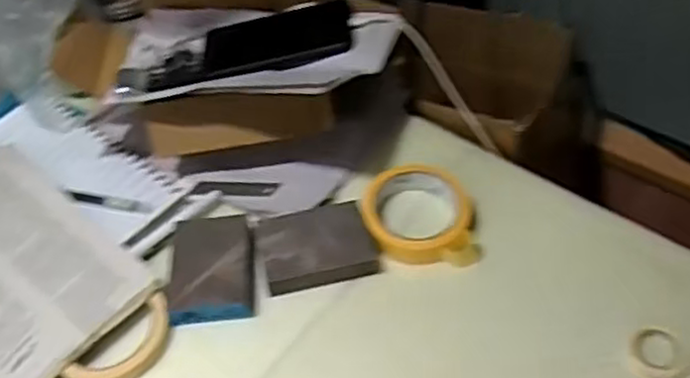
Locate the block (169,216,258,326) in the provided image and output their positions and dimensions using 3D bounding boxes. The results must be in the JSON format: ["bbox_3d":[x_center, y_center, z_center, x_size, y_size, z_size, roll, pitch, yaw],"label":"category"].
[{"bbox_3d":[-0.117,0.064,0.625,0.070,0.025,0.106,-7,50,0],"label":"block"}]

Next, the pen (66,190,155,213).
[{"bbox_3d":[-0.224,0.012,0.674,0.085,0.005,0.012,7,52,11],"label":"pen"}]

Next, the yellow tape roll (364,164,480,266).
[{"bbox_3d":[0.069,0.022,0.649,0.103,0.024,0.091,2,51,7],"label":"yellow tape roll"}]

